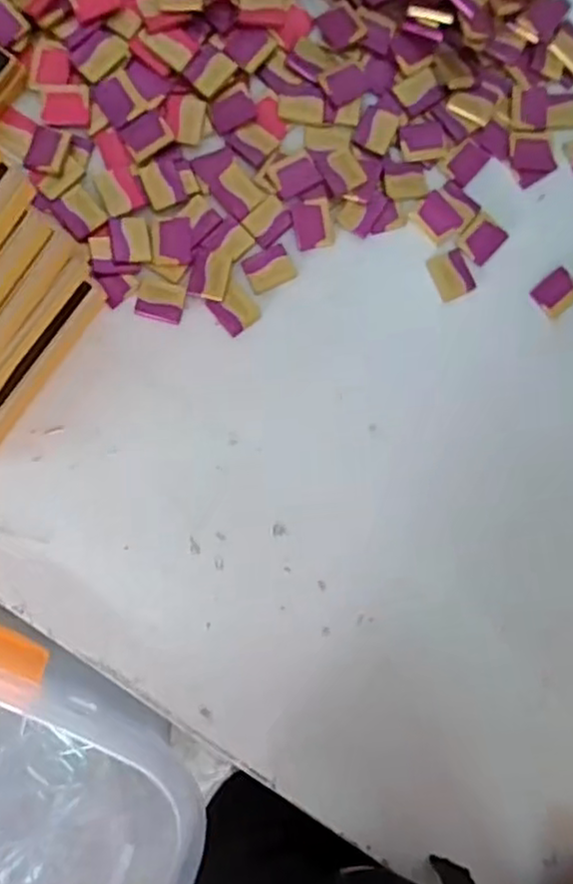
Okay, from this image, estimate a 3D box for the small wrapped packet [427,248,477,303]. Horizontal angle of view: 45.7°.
[{"bbox_3d":[0.145,-0.148,0.598,0.034,0.004,0.040,-25,87,-6],"label":"small wrapped packet"}]

